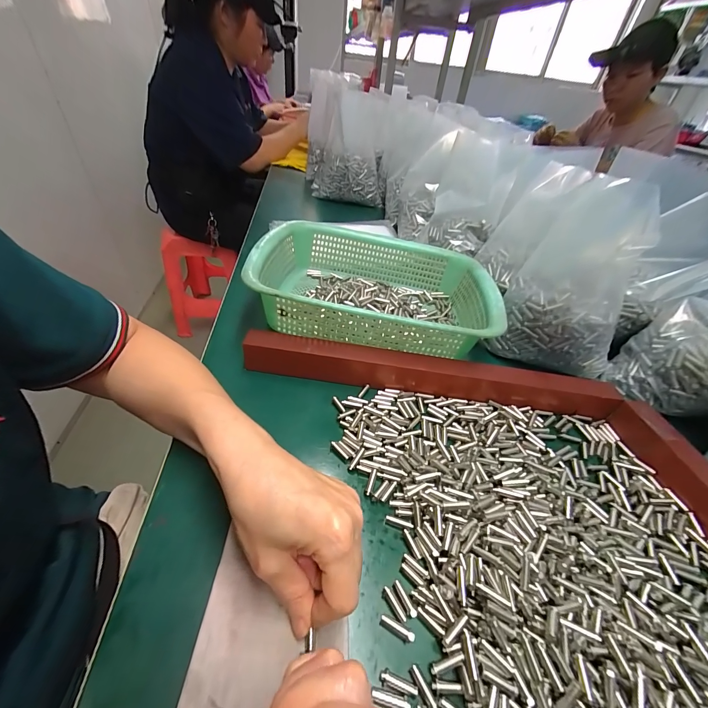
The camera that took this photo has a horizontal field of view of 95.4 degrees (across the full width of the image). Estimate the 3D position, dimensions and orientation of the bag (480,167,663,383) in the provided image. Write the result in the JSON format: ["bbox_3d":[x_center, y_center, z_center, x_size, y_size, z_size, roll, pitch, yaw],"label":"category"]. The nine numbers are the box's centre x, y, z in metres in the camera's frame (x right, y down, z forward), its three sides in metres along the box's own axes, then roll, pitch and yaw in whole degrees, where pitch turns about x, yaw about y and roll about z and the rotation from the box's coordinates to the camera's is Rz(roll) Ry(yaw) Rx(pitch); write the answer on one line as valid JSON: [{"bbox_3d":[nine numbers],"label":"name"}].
[{"bbox_3d":[0.255,-0.075,0.367,0.132,0.190,0.092,34,47,27],"label":"bag"}]

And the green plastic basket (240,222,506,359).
[{"bbox_3d":[0.029,-0.083,0.427,0.295,0.083,0.233,13,41,6],"label":"green plastic basket"}]

